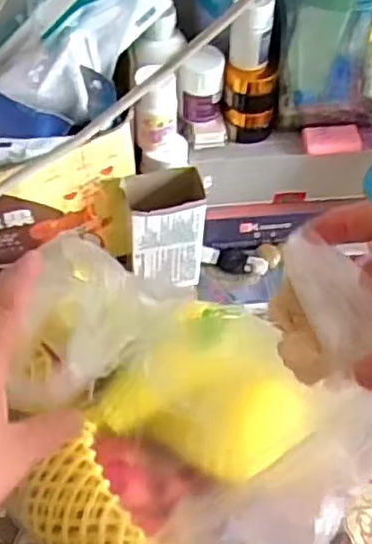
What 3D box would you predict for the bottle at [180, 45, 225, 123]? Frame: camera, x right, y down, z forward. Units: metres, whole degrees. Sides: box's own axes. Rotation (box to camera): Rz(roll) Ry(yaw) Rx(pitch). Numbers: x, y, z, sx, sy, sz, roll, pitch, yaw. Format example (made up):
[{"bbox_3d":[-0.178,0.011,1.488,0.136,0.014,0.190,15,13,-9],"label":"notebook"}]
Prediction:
[{"bbox_3d":[0.014,-0.155,0.575,0.035,0.055,0.033,6,54,2],"label":"bottle"}]

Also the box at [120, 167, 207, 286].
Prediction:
[{"bbox_3d":[-0.018,-0.035,0.591,0.062,0.116,0.038,-10,55,-10],"label":"box"}]

